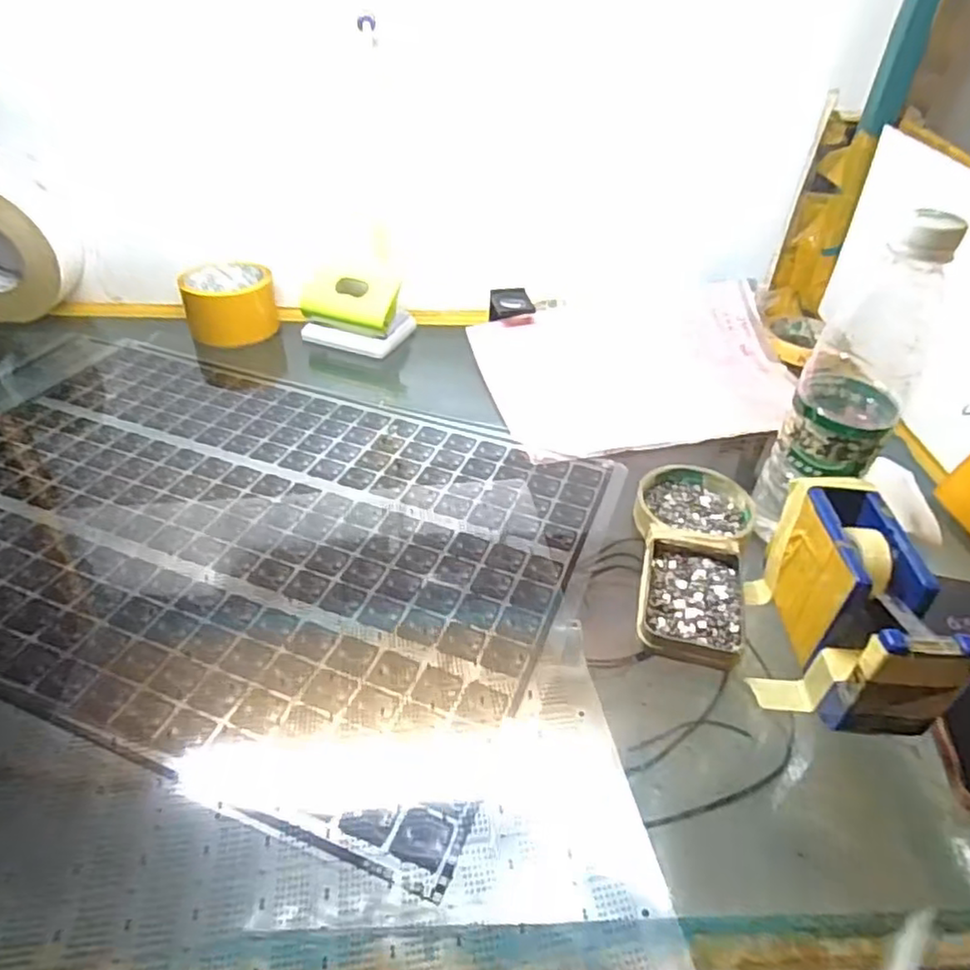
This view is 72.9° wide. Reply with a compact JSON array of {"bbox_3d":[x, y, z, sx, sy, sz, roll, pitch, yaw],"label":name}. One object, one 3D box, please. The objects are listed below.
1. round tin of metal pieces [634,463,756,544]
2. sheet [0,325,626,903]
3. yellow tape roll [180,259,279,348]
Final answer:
[{"bbox_3d":[0.155,0.017,0.485,0.081,0.020,0.079,1,39,-1],"label":"round tin of metal pieces"},{"bbox_3d":[-0.210,0.015,0.484,0.555,0.010,0.340,14,40,15],"label":"sheet"},{"bbox_3d":[-0.269,-0.195,0.698,0.090,0.054,0.075,-11,41,-16],"label":"yellow tape roll"}]

